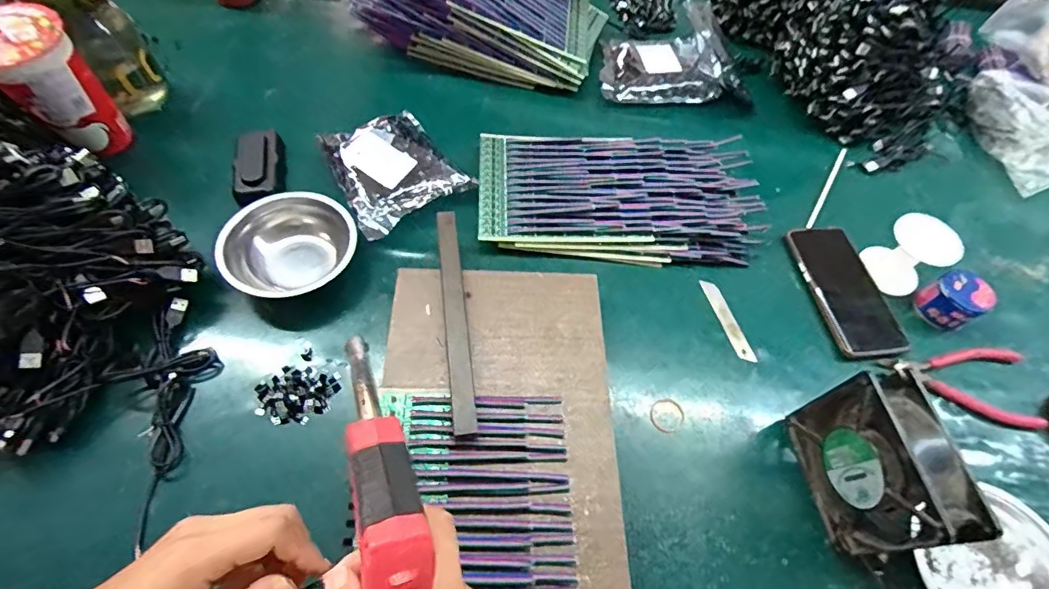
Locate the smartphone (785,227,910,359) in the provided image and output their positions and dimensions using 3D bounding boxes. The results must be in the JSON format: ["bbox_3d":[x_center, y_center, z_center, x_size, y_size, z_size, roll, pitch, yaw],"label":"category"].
[{"bbox_3d":[0.356,-0.007,0.540,0.074,0.013,0.164,-5,61,-8],"label":"smartphone"}]

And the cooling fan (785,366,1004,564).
[{"bbox_3d":[0.280,0.138,0.386,0.047,0.116,0.122,-2,58,-8],"label":"cooling fan"}]

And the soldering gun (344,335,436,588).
[{"bbox_3d":[-0.077,0.079,0.256,0.029,0.033,0.169,-18,38,-13],"label":"soldering gun"}]

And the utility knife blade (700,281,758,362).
[{"bbox_3d":[0.219,0.027,0.521,0.019,0.004,0.098,-12,60,-10],"label":"utility knife blade"}]

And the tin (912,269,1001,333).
[{"bbox_3d":[0.466,0.005,0.524,0.047,0.043,0.053,-26,64,-20],"label":"tin"}]

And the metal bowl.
[{"bbox_3d":[-0.235,-0.045,0.492,0.121,0.041,0.124,2,60,-4],"label":"metal bowl"}]

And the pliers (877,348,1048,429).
[{"bbox_3d":[0.443,0.089,0.490,0.146,0.017,0.075,7,60,-1],"label":"pliers"}]

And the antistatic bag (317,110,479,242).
[{"bbox_3d":[-0.152,-0.150,0.563,0.141,0.035,0.162,-28,67,-20],"label":"antistatic bag"}]

